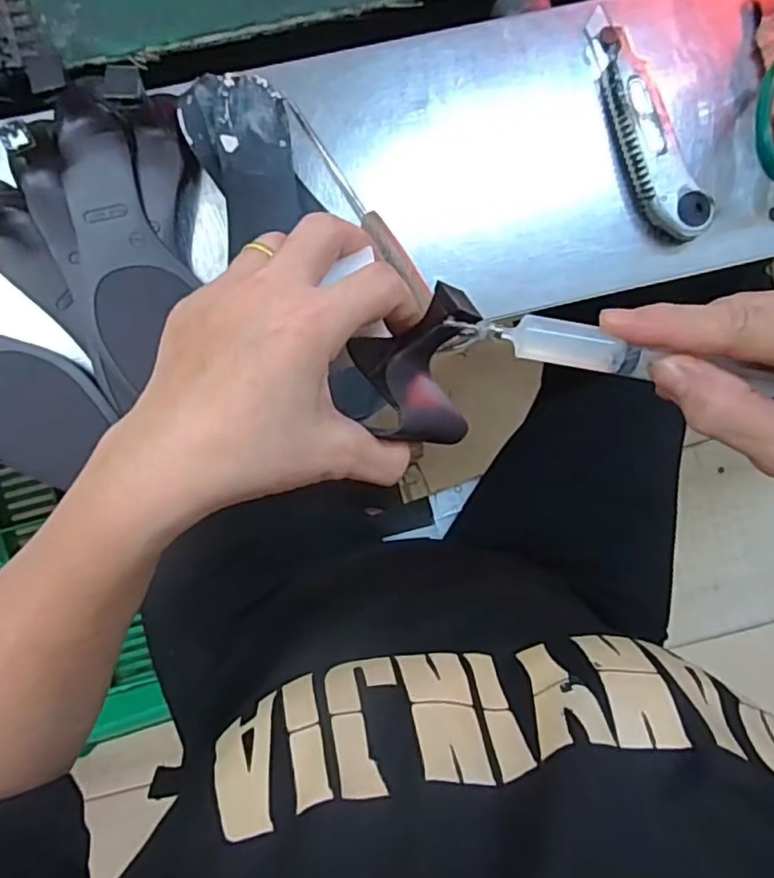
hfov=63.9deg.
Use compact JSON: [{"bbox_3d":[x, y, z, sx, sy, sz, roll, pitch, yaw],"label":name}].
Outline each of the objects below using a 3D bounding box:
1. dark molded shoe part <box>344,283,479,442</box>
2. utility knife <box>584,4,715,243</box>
[{"bbox_3d":[0.012,-0.033,0.270,0.052,0.031,0.067,5,91,-4],"label":"dark molded shoe part"},{"bbox_3d":[0.170,-0.209,0.416,0.040,0.023,0.159,-25,93,-3],"label":"utility knife"}]

